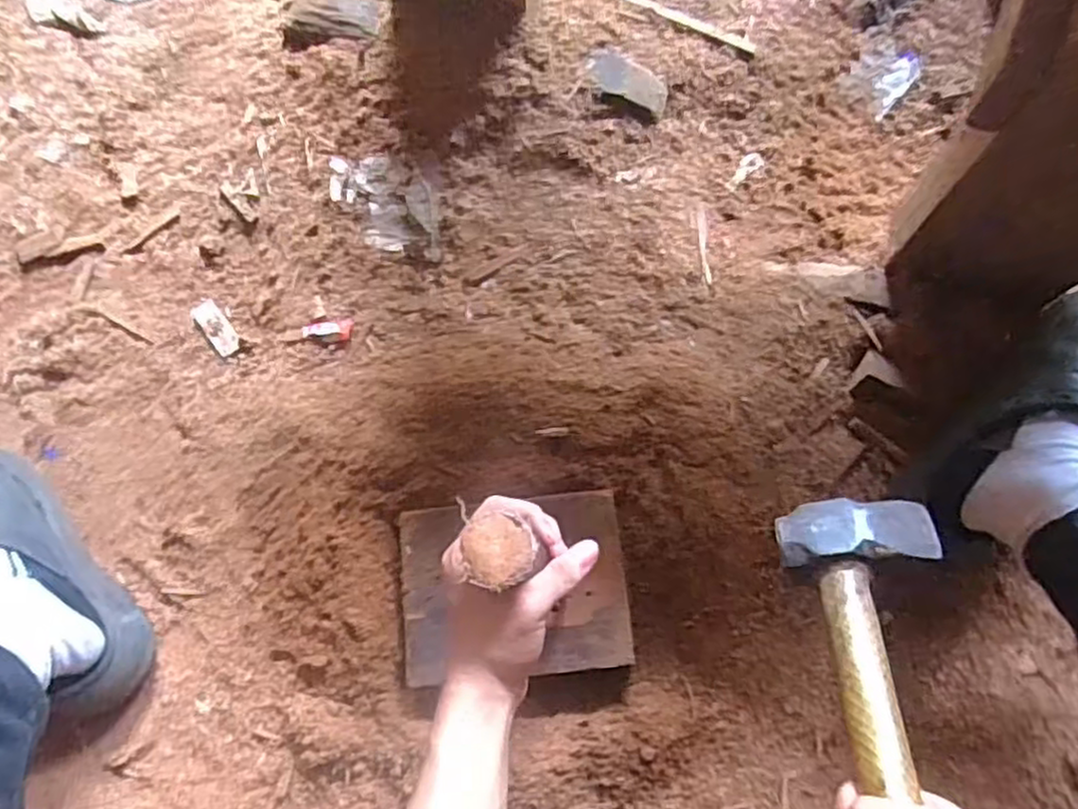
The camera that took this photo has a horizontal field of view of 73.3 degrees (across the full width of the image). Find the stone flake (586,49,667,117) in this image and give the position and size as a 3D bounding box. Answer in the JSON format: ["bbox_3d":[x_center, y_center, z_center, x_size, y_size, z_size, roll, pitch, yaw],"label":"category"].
[{"bbox_3d":[0.088,-0.317,0.706,0.085,0.010,0.044,20,75,-16],"label":"stone flake"}]

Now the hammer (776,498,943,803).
[{"bbox_3d":[0.178,0.172,0.354,0.079,0.027,0.301,7,47,3],"label":"hammer"}]

